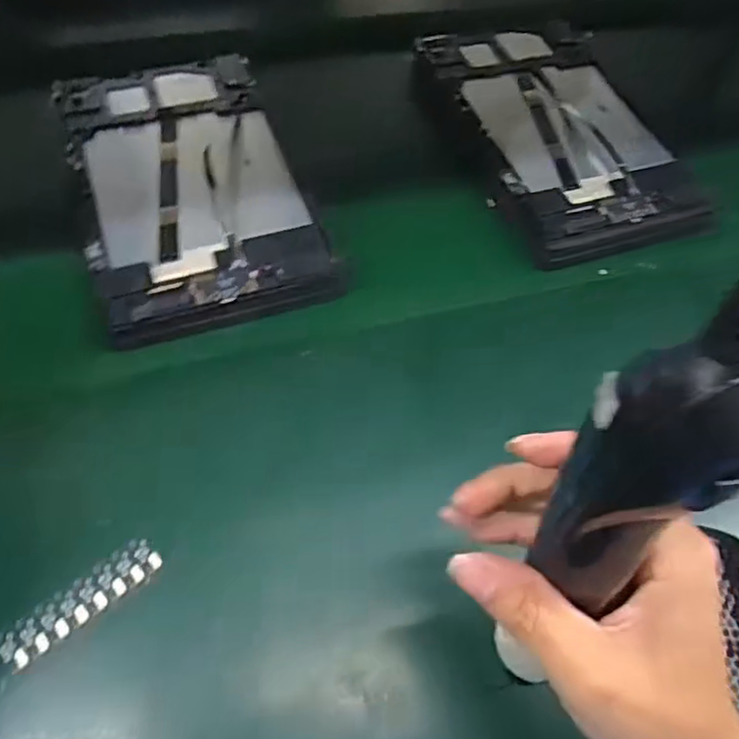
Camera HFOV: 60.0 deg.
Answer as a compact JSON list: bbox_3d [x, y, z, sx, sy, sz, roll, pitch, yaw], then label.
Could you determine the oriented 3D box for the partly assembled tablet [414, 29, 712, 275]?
[{"bbox_3d":[0.160,-0.189,0.507,0.165,0.024,0.254,-13,61,-12],"label":"partly assembled tablet"}]

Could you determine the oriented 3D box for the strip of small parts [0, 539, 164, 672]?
[{"bbox_3d":[-0.142,0.113,0.315,0.078,0.004,0.021,-35,67,-22],"label":"strip of small parts"}]

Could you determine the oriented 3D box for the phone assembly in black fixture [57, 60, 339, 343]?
[{"bbox_3d":[-0.127,-0.138,0.445,0.144,0.030,0.249,-18,62,-14],"label":"phone assembly in black fixture"}]

